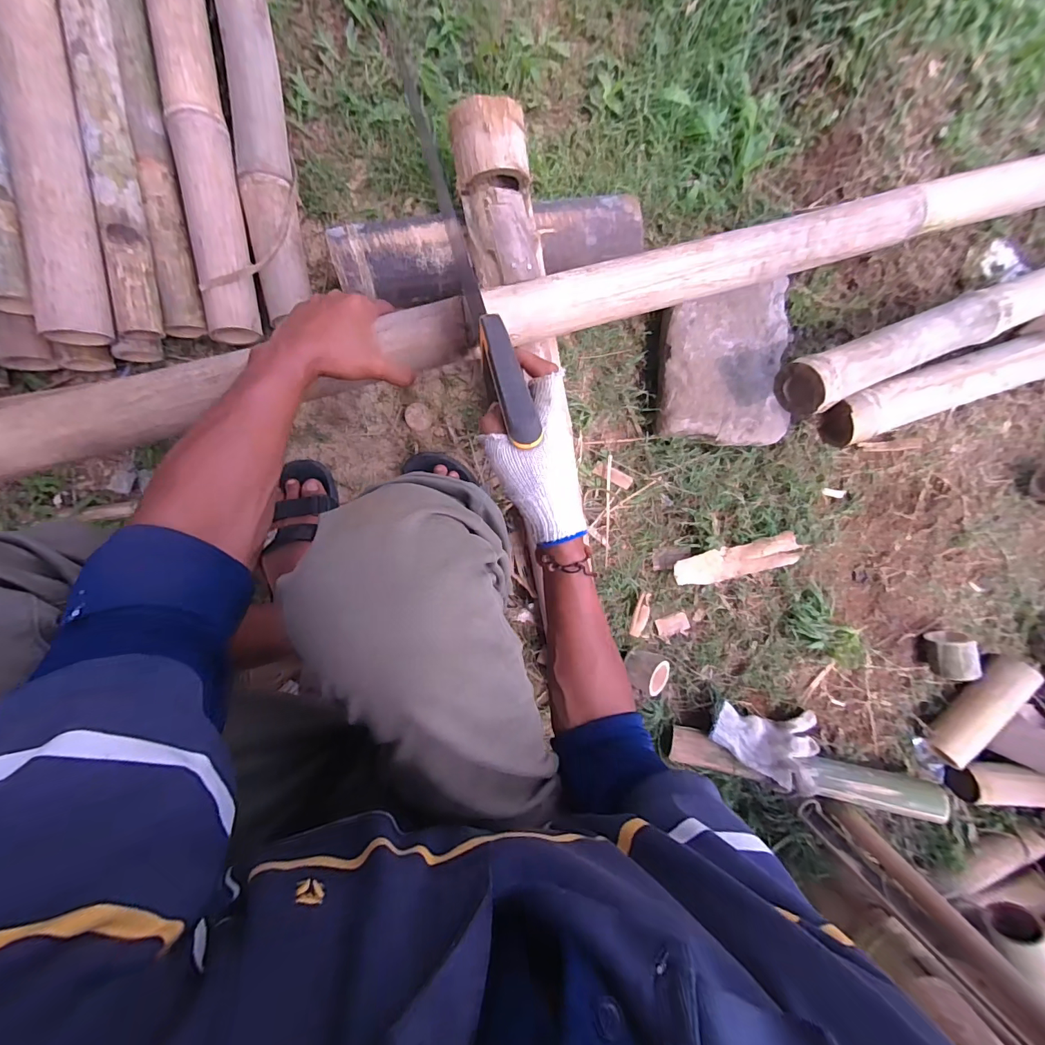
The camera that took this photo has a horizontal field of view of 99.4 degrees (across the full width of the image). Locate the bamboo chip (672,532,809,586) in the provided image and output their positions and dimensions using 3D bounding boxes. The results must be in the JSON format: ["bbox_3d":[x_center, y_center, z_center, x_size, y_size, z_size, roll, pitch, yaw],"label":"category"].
[{"bbox_3d":[0.355,0.064,0.728,0.204,0.029,0.049,-14,95,6],"label":"bamboo chip"}]

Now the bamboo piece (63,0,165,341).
[{"bbox_3d":[-0.491,-0.530,0.509,0.050,0.063,0.609,-5,92,-12],"label":"bamboo piece"}]

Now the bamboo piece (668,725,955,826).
[{"bbox_3d":[0.447,0.399,0.705,0.416,0.052,0.057,9,91,8],"label":"bamboo piece"}]

